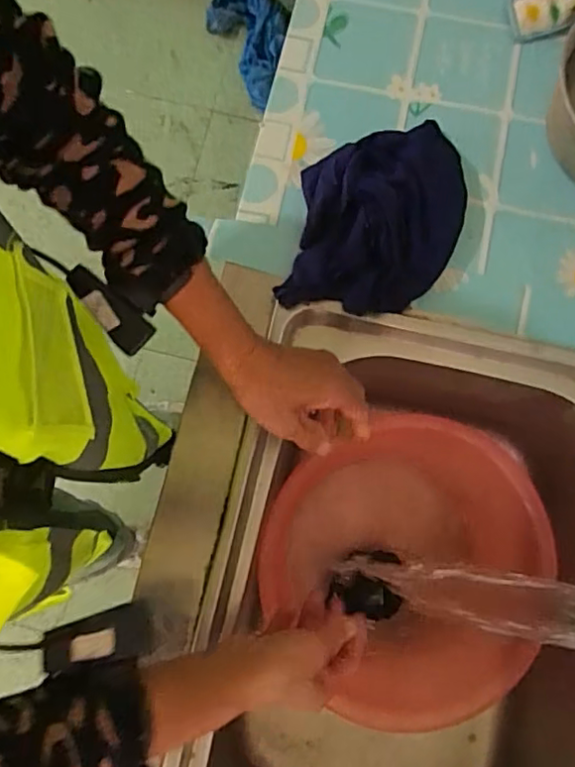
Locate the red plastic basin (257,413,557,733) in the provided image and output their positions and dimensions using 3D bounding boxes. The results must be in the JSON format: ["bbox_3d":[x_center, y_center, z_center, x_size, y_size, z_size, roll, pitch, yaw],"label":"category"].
[{"bbox_3d":[0.106,0.181,0.611,0.254,0.160,0.282,2,78,1],"label":"red plastic basin"}]

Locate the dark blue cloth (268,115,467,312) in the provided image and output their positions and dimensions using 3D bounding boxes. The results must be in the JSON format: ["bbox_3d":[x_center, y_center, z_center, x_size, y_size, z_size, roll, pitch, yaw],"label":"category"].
[{"bbox_3d":[0.083,-0.155,0.550,0.149,0.047,0.191,11,78,3],"label":"dark blue cloth"}]

